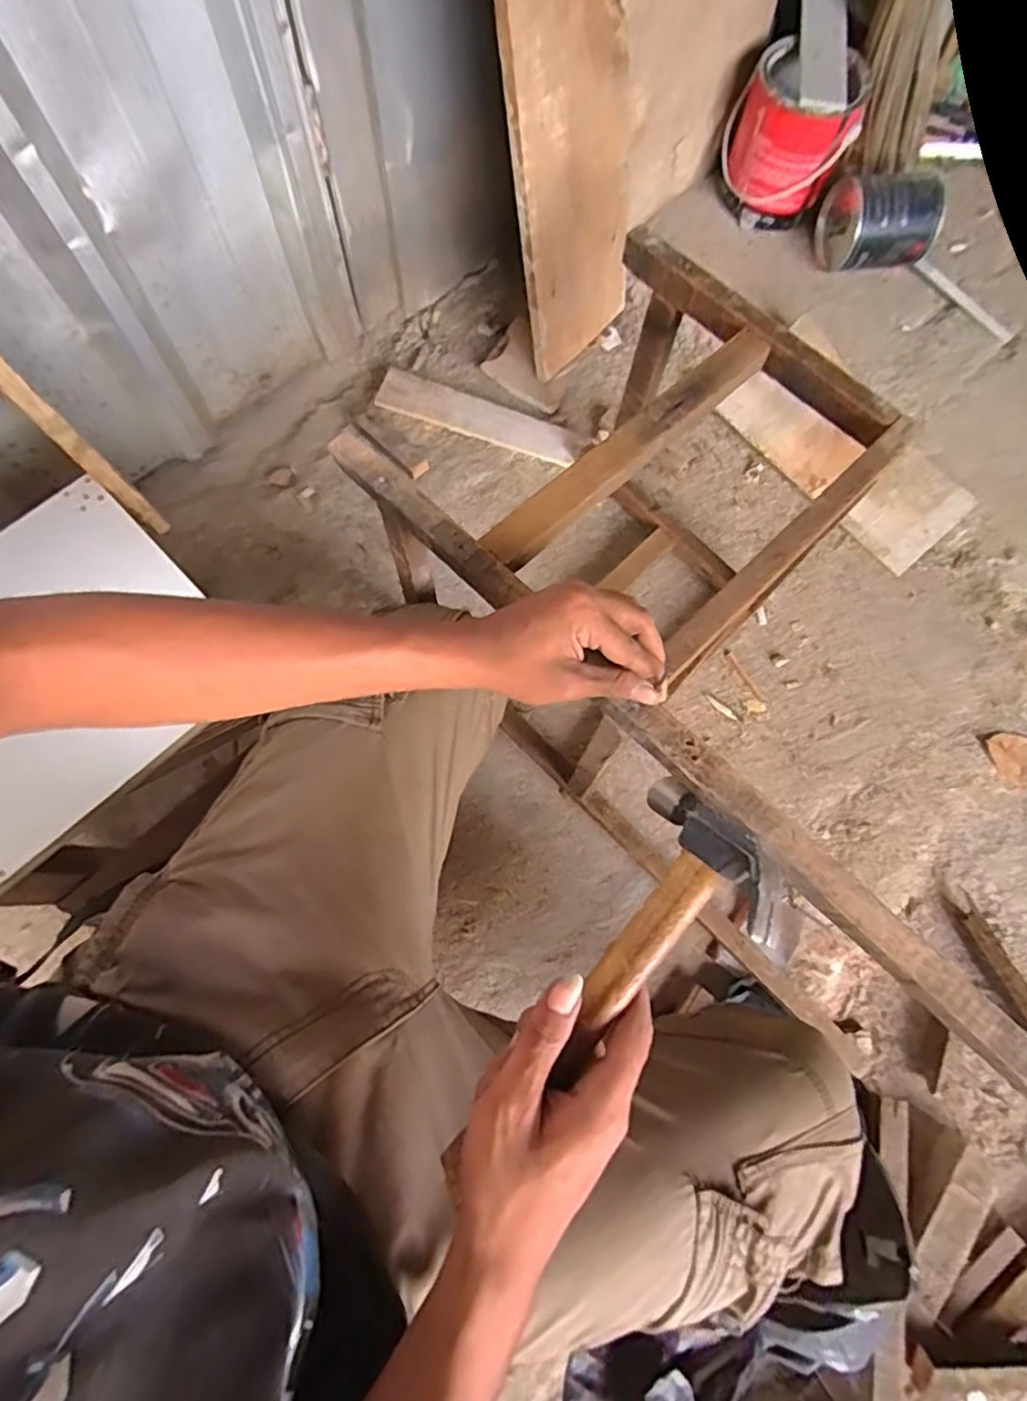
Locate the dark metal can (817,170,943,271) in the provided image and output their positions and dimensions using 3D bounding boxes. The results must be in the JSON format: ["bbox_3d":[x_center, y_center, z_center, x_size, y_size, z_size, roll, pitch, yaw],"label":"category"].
[{"bbox_3d":[0.524,-0.686,0.907,0.137,0.102,0.116,-5,74,-5],"label":"dark metal can"}]

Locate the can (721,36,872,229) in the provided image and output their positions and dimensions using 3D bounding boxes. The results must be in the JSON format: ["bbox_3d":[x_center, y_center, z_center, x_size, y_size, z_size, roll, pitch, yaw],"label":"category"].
[{"bbox_3d":[0.389,-0.800,0.903,0.167,0.154,0.142,16,73,2],"label":"can"}]

